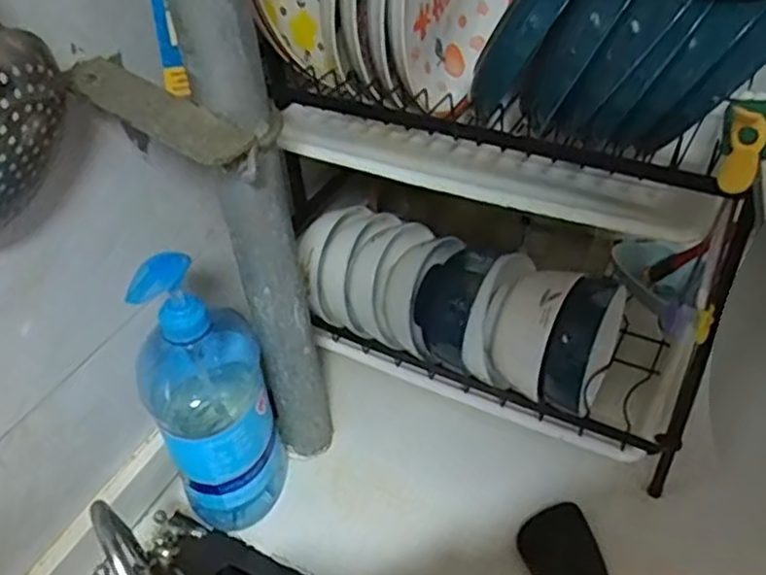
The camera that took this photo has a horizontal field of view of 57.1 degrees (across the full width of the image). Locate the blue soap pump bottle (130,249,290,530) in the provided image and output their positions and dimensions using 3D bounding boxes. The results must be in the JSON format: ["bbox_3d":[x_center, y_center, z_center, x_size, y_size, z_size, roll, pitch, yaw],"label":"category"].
[{"bbox_3d":[-0.145,0.089,0.593,0.095,0.275,0.105,-18,42,-14],"label":"blue soap pump bottle"}]

